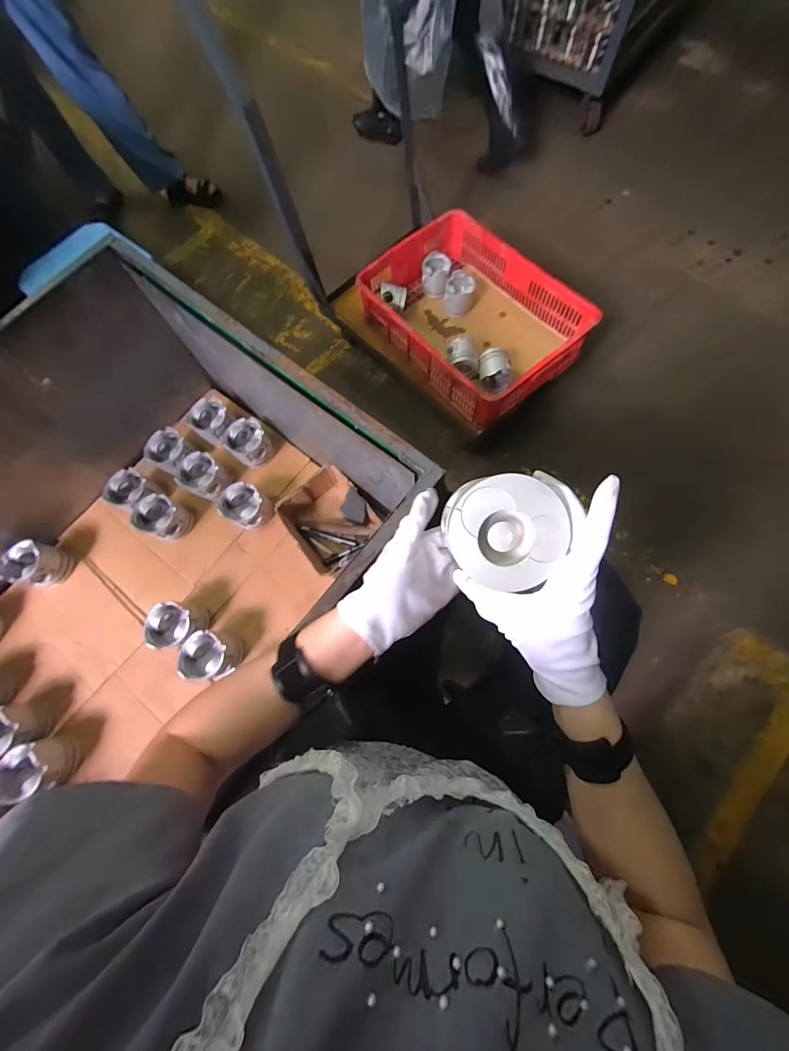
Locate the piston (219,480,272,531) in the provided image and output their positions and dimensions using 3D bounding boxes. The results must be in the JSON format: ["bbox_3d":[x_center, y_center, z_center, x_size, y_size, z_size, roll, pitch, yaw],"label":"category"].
[{"bbox_3d":[-0.355,-0.043,0.886,0.099,0.081,0.095,-1,74,2],"label":"piston"}]

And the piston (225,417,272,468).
[{"bbox_3d":[-0.363,-0.208,0.920,0.097,0.073,0.093,-1,74,2],"label":"piston"}]

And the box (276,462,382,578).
[{"bbox_3d":[-0.154,-0.020,0.855,0.170,0.111,0.161,-35,76,-8],"label":"box"}]

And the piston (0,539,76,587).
[{"bbox_3d":[-0.811,0.087,0.833,0.101,0.076,0.094,7,74,4],"label":"piston"}]

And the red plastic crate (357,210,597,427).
[{"bbox_3d":[0.229,-0.647,1.162,0.415,0.187,0.627,-40,76,-9],"label":"red plastic crate"}]

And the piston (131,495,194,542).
[{"bbox_3d":[-0.553,-0.016,0.882,0.102,0.085,0.088,24,76,9],"label":"piston"}]

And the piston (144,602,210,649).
[{"bbox_3d":[-0.463,0.213,0.782,0.092,0.074,0.093,26,76,9],"label":"piston"}]

